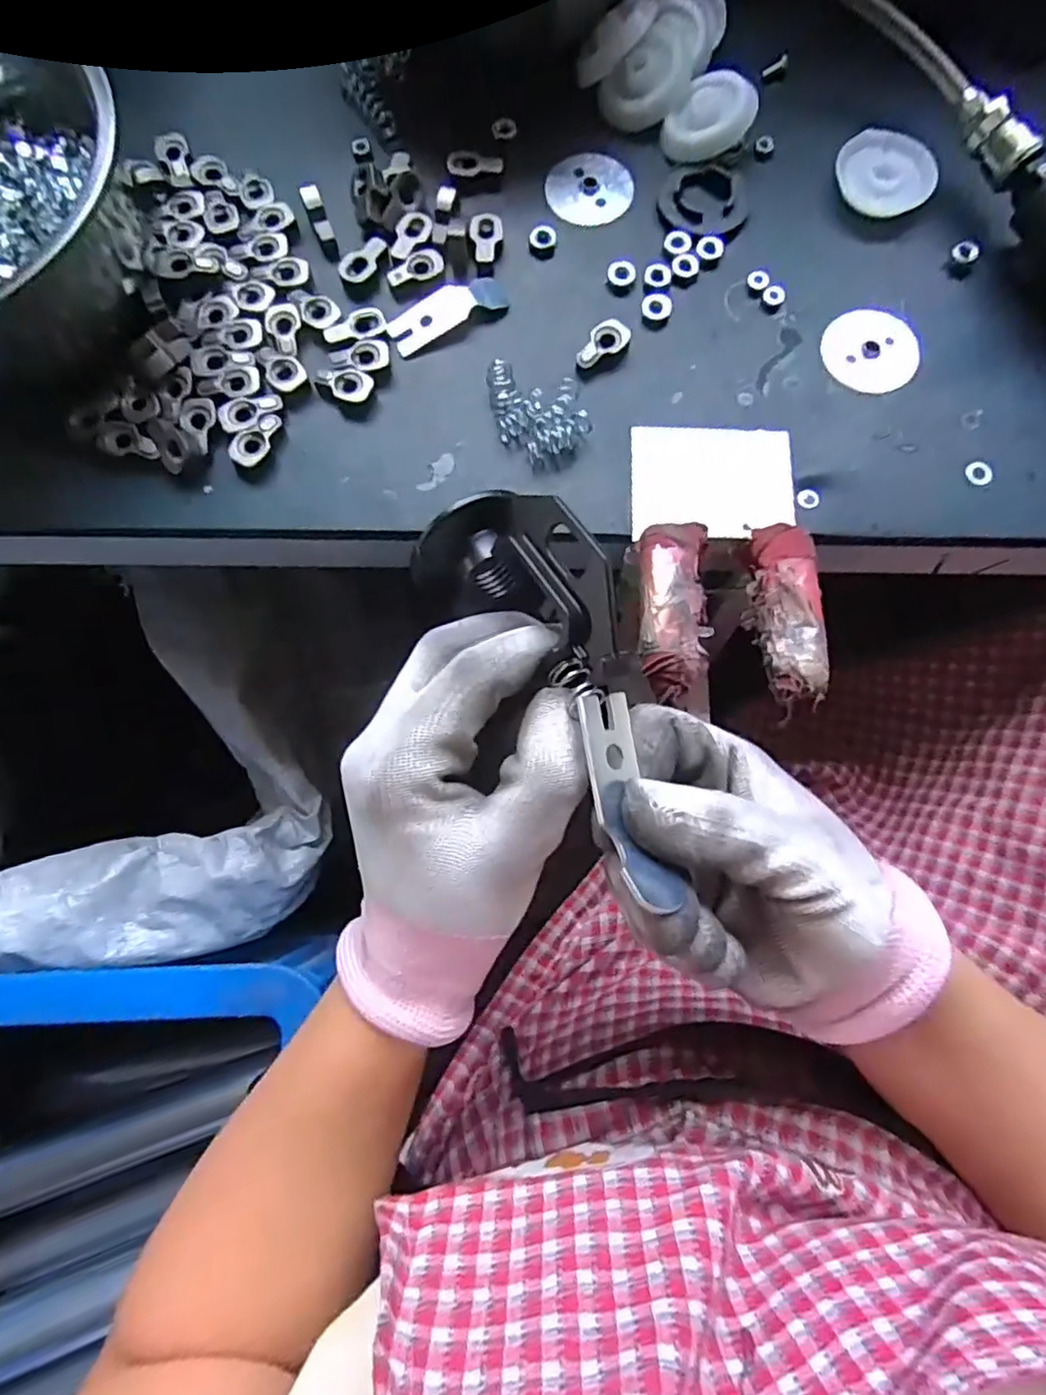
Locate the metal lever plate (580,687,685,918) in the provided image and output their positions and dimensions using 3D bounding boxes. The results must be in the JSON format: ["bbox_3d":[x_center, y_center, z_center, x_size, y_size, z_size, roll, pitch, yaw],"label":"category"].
[{"bbox_3d":[0.029,0.029,0.187,0.019,0.005,0.062,-8,76,-27],"label":"metal lever plate"}]

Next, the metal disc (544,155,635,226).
[{"bbox_3d":[0.035,-0.270,0.347,0.046,0.004,0.046,0,78,-1],"label":"metal disc"}]

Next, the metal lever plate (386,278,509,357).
[{"bbox_3d":[-0.038,-0.193,0.325,0.061,0.007,0.022,-29,80,-7],"label":"metal lever plate"}]

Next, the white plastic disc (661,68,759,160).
[{"bbox_3d":[0.097,-0.302,0.340,0.047,0.010,0.040,-46,81,14],"label":"white plastic disc"}]

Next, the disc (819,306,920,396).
[{"bbox_3d":[0.172,-0.171,0.323,0.046,0.005,0.044,0,78,-1],"label":"disc"}]

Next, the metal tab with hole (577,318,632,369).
[{"bbox_3d":[0.039,-0.171,0.320,0.016,0.010,0.028,40,80,7],"label":"metal tab with hole"}]

